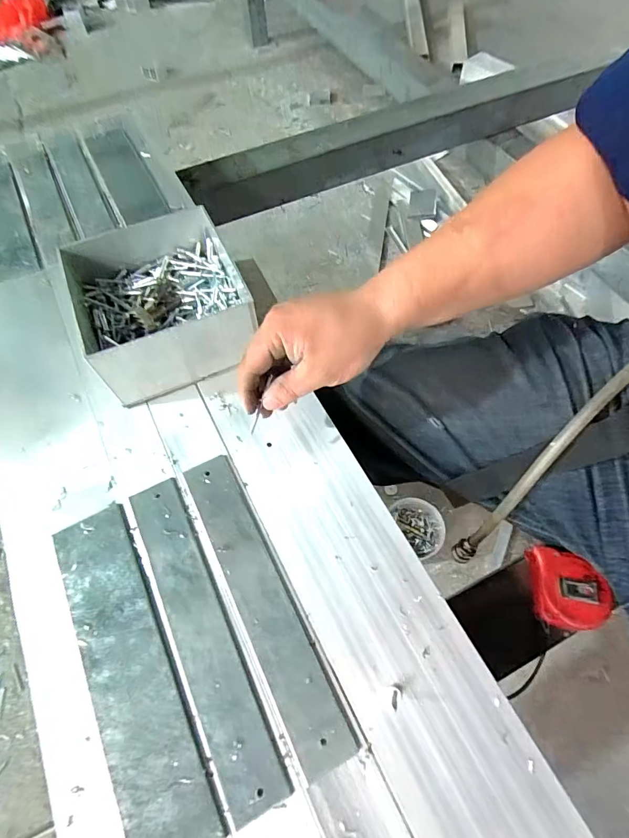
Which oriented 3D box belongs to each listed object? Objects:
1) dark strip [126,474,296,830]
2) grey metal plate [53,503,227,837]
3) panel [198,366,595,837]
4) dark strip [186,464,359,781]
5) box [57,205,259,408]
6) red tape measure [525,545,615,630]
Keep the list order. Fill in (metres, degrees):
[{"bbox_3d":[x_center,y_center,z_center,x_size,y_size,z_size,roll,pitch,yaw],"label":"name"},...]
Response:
[{"bbox_3d":[-0.089,0.158,0.322,0.042,0.004,0.242,-25,65,-11],"label":"dark strip"},{"bbox_3d":[-0.139,0.182,0.311,0.058,0.004,0.241,-27,65,-12],"label":"grey metal plate"},{"bbox_3d":[0.042,0.136,0.333,0.101,0.011,0.469,-26,65,-11],"label":"panel"},{"bbox_3d":[-0.043,0.137,0.333,0.040,0.004,0.242,-25,65,-11],"label":"dark strip"},{"bbox_3d":[-0.153,-0.119,0.425,0.148,0.078,0.157,-24,65,-10],"label":"box"},{"bbox_3d":[0.242,0.161,0.400,0.062,0.032,0.070,6,63,4],"label":"red tape measure"}]

